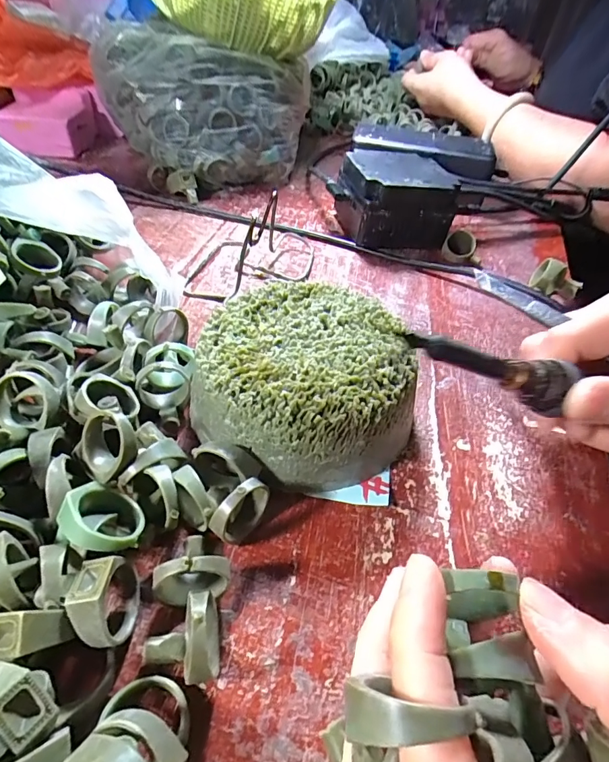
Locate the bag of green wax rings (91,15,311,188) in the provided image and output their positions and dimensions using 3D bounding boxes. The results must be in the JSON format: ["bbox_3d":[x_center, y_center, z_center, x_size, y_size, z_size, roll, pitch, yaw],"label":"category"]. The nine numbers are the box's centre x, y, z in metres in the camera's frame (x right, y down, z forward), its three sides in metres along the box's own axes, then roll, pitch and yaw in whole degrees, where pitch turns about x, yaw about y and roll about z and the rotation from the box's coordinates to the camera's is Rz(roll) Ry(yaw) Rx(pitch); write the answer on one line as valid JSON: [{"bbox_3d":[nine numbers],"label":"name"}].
[{"bbox_3d":[-0.091,-0.258,0.421,0.165,0.112,0.132,19,47,12],"label":"bag of green wax rings"}]

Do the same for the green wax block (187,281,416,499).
[{"bbox_3d":[0.002,-0.002,0.217,0.101,0.046,0.100,5,46,-2],"label":"green wax block"}]

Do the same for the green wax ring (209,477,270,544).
[{"bbox_3d":[-0.024,0.050,0.175,0.008,0.030,0.027,35,51,25],"label":"green wax ring"}]

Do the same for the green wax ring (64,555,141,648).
[{"bbox_3d":[-0.066,0.074,0.147,0.016,0.028,0.024,6,44,-1],"label":"green wax ring"}]

